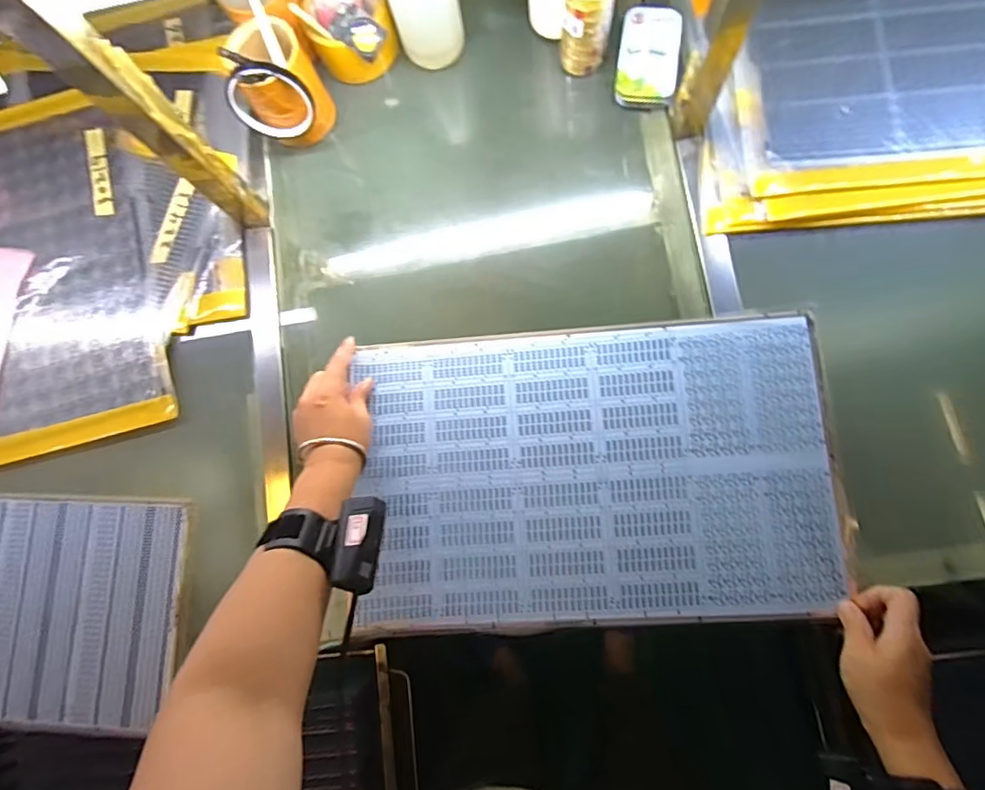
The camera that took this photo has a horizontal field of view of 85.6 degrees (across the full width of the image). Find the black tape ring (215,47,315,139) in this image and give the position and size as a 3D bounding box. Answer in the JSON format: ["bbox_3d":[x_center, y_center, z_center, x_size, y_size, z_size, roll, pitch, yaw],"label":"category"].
[{"bbox_3d":[-0.234,-0.312,0.560,0.084,0.088,0.015,-1,63,-20],"label":"black tape ring"}]

